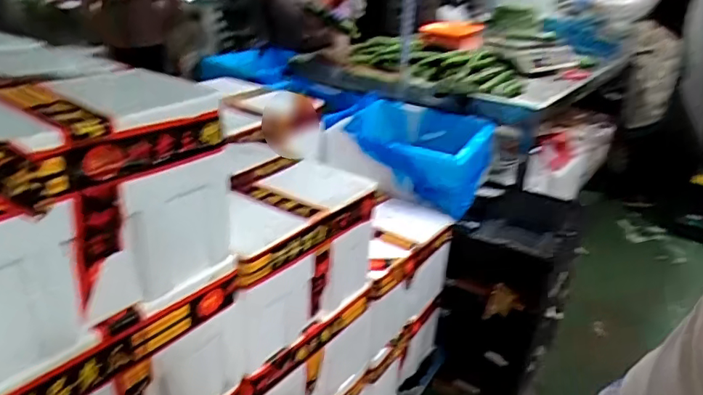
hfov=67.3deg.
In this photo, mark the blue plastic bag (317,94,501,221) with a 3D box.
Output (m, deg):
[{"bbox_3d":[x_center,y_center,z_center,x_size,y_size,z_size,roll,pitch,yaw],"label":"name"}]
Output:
[{"bbox_3d":[0.163,-0.132,1.573,0.438,0.195,0.348,15,27,25],"label":"blue plastic bag"}]

